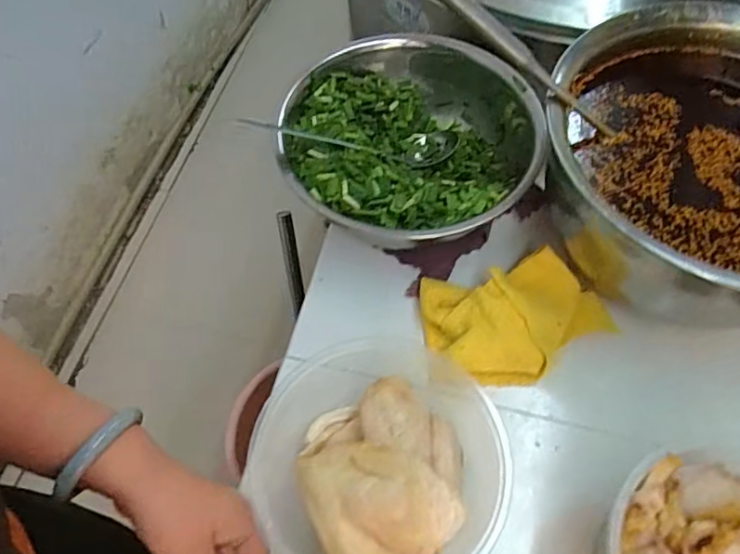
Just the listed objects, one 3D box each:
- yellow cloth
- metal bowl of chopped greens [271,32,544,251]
[{"bbox_3d":[0.131,0.033,0.503,0.165,0.040,0.114,-15,61,-7],"label":"yellow cloth"},{"bbox_3d":[0.040,-0.131,0.566,0.243,0.083,0.251,-1,61,1],"label":"metal bowl of chopped greens"}]

